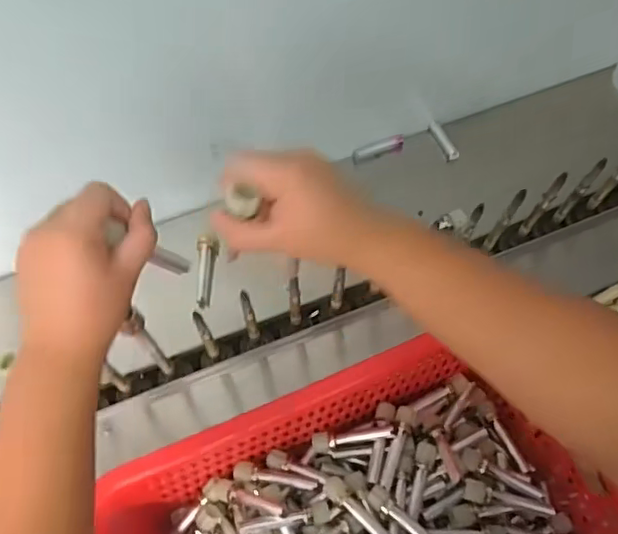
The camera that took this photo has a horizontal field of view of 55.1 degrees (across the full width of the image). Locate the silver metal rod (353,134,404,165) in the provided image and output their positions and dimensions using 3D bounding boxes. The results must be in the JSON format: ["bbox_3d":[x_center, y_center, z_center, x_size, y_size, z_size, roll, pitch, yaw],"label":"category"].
[{"bbox_3d":[0.096,-0.164,0.817,0.073,0.014,0.022,-17,65,-8],"label":"silver metal rod"}]

